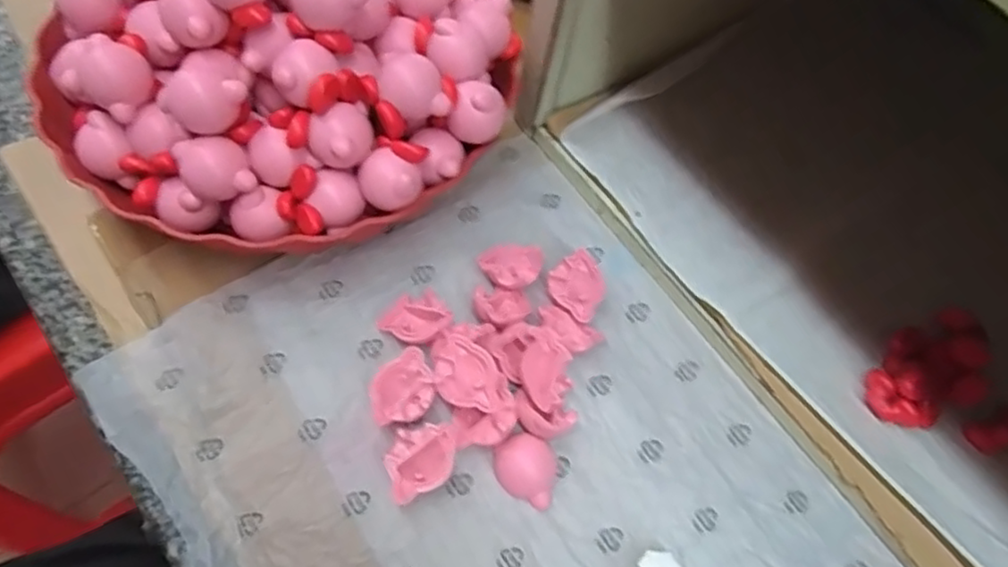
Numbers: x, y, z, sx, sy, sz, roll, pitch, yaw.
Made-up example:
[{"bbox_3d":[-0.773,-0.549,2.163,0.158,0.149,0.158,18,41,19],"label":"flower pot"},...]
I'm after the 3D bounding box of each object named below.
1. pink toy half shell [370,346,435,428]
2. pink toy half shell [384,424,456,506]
[{"bbox_3d":[-0.048,0.049,0.309,0.030,0.010,0.031,-21,69,-15],"label":"pink toy half shell"},{"bbox_3d":[-0.036,0.079,0.296,0.030,0.012,0.028,-16,67,-13],"label":"pink toy half shell"}]

